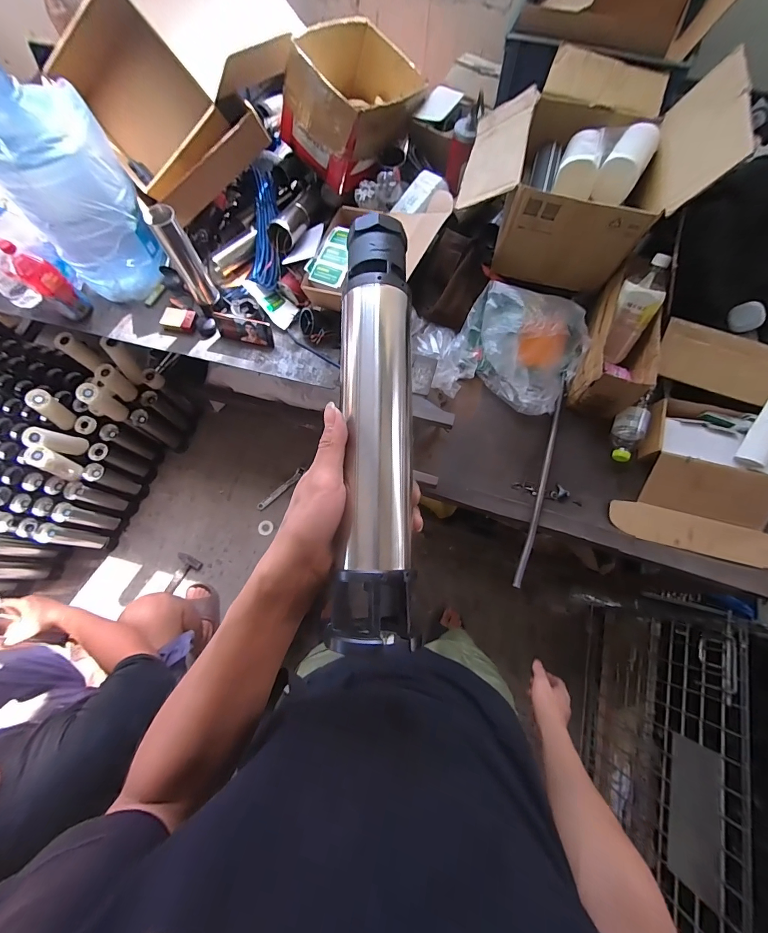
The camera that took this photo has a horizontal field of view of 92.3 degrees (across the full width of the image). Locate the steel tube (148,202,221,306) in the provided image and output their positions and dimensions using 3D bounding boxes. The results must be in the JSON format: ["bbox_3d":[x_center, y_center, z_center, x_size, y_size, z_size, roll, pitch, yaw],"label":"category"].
[{"bbox_3d":[-0.498,-0.517,0.929,0.064,0.238,0.062,-33,77,-12],"label":"steel tube"}]

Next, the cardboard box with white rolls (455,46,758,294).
[{"bbox_3d":[0.403,-0.667,0.771,0.415,0.275,0.415,16,73,3],"label":"cardboard box with white rolls"}]

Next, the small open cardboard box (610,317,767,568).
[{"bbox_3d":[0.691,-0.043,0.757,0.324,0.149,0.436,15,73,2],"label":"small open cardboard box"}]

